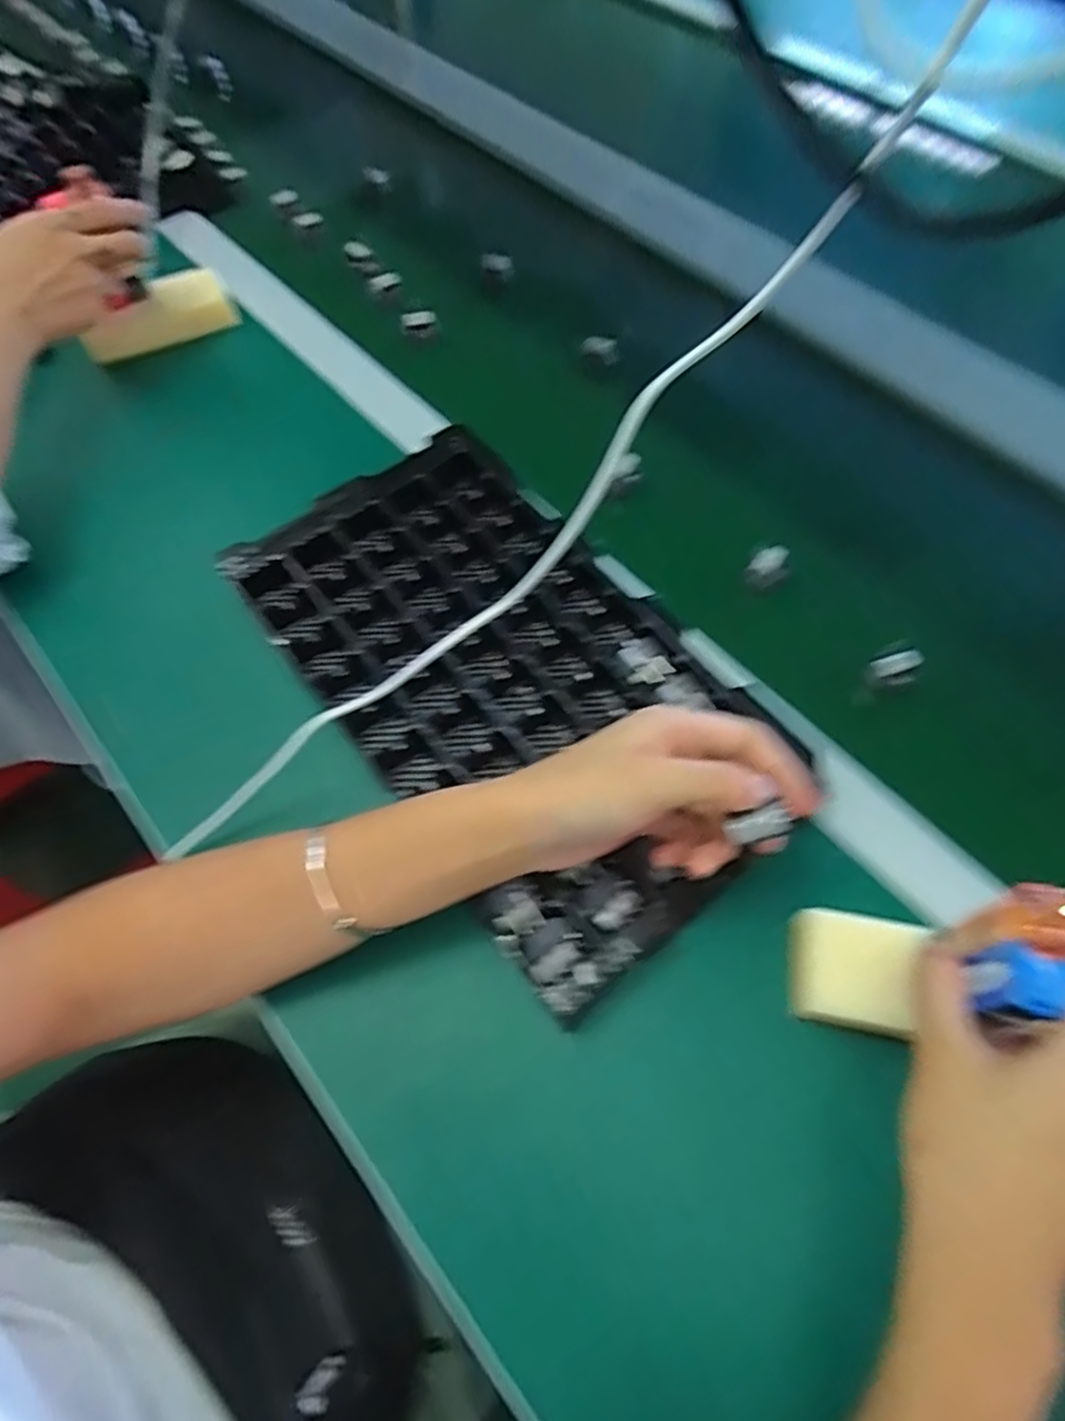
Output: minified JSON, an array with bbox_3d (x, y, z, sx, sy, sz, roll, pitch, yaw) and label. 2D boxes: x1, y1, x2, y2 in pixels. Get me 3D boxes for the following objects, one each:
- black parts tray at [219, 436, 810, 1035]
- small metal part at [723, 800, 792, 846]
[{"bbox_3d":[-0.017,-0.020,0.459,0.194,0.037,0.356,-36,67,-16],"label":"black parts tray"},{"bbox_3d":[0.102,0.051,0.329,0.025,0.011,0.011,-16,63,-7],"label":"small metal part"}]

